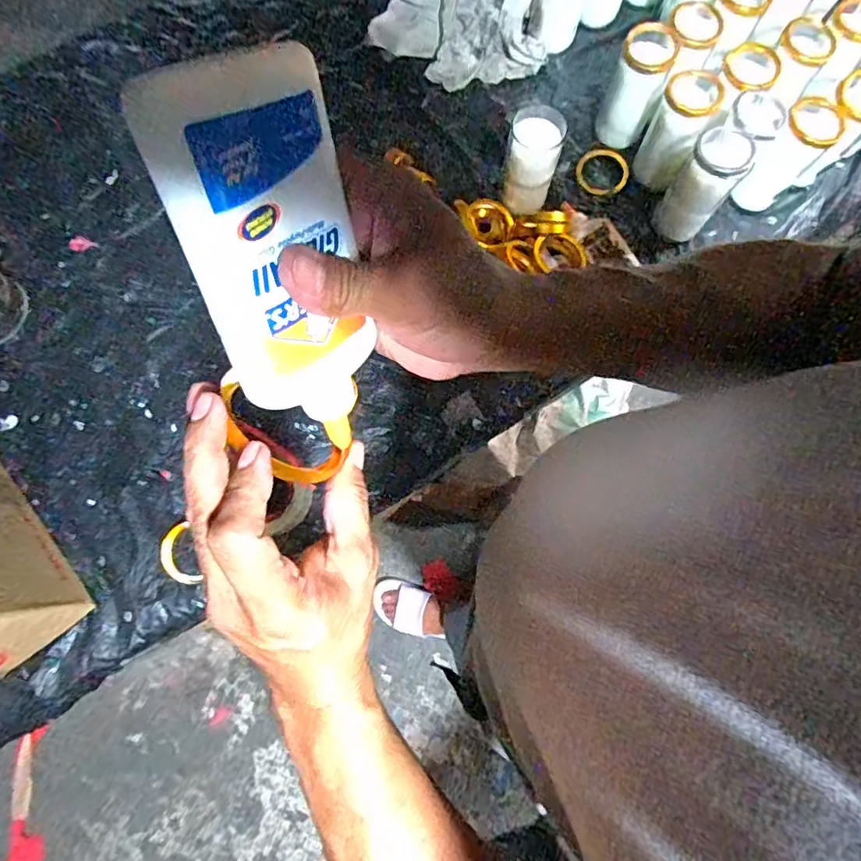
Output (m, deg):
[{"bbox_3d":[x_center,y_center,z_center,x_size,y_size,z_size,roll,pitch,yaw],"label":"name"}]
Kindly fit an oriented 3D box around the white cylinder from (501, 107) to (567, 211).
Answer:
[{"bbox_3d":[0.128,-0.337,0.723,0.070,0.128,0.072,20,78,3],"label":"white cylinder"}]

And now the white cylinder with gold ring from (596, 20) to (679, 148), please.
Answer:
[{"bbox_3d":[0.267,-0.451,0.742,0.065,0.134,0.068,25,78,4],"label":"white cylinder with gold ring"}]

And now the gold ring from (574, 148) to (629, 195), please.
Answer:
[{"bbox_3d":[0.244,-0.365,0.790,0.073,0.014,0.068,0,77,-1],"label":"gold ring"}]

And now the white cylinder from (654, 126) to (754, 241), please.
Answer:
[{"bbox_3d":[0.342,-0.308,0.719,0.066,0.152,0.073,36,79,7],"label":"white cylinder"}]

